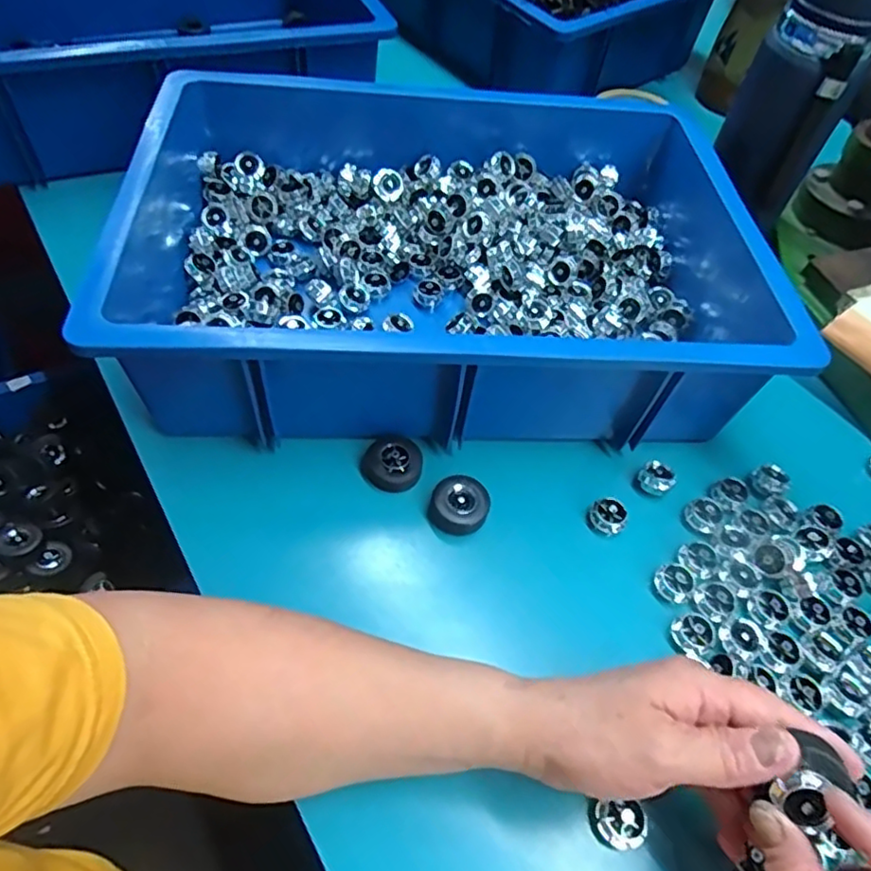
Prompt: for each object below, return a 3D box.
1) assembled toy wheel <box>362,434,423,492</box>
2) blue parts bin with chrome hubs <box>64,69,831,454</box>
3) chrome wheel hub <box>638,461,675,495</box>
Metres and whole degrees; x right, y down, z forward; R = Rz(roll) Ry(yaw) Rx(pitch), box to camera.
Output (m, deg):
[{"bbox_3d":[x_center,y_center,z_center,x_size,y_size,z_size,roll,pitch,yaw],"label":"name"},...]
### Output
[{"bbox_3d":[-0.029,0.019,0.419,0.039,0.016,0.037,2,55,-2],"label":"assembled toy wheel"},{"bbox_3d":[-0.002,-0.153,0.489,0.465,0.122,0.348,0,55,-4],"label":"blue parts bin with chrome hubs"},{"bbox_3d":[0.154,0.031,0.433,0.023,0.015,0.021,2,55,-2],"label":"chrome wheel hub"}]

